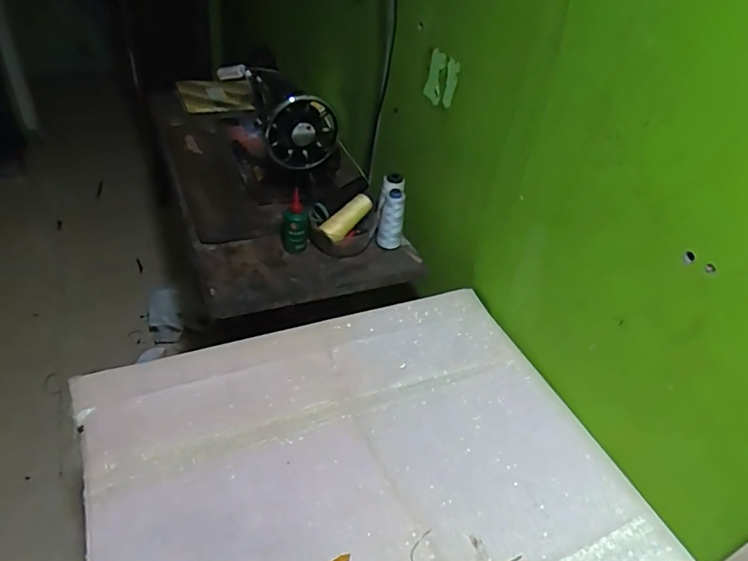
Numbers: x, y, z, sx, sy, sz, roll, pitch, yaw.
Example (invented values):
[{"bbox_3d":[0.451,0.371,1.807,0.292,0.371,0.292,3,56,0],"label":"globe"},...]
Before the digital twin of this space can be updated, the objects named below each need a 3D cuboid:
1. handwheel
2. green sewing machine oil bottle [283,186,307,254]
[{"bbox_3d":[-0.132,-0.269,0.975,0.130,0.129,0.037,-5,42,-16],"label":"handwheel"},{"bbox_3d":[-0.140,-0.099,0.940,0.045,0.107,0.034,-2,39,-10],"label":"green sewing machine oil bottle"}]

